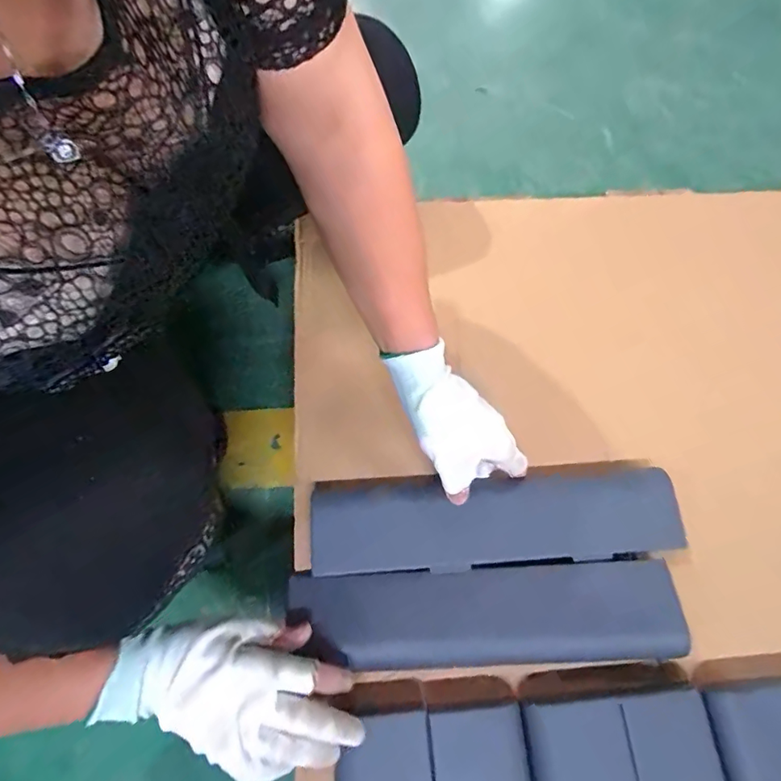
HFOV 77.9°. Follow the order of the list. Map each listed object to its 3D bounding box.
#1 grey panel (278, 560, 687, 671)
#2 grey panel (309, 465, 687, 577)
[{"bbox_3d":[0.076,0.187,0.402,0.313,0.031,0.076,-1,66,-1],"label":"grey panel"},{"bbox_3d":[0.090,0.112,0.434,0.317,0.024,0.081,-4,67,-2],"label":"grey panel"}]

